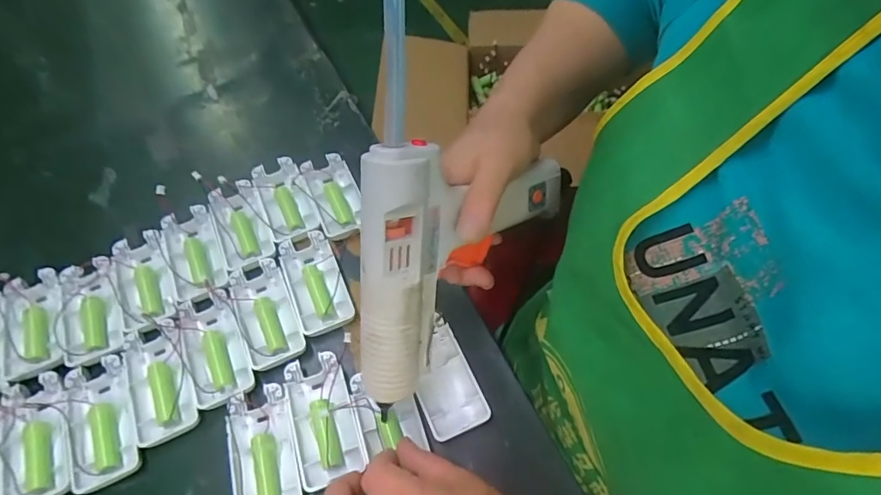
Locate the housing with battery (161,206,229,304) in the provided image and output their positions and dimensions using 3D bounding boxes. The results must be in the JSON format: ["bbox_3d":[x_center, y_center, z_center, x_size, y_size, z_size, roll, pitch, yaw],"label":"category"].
[{"bbox_3d":[-0.224,0.002,0.437,0.046,0.017,0.093,-22,60,-12],"label":"housing with battery"}]

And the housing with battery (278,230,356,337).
[{"bbox_3d":[-0.110,0.030,0.423,0.046,0.011,0.094,-22,60,-12],"label":"housing with battery"}]

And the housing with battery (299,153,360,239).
[{"bbox_3d":[-0.101,-0.051,0.465,0.044,0.023,0.091,-23,61,-13],"label":"housing with battery"}]

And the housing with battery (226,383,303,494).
[{"bbox_3d":[-0.129,0.150,0.352,0.046,0.012,0.093,-17,59,-9],"label":"housing with battery"}]

